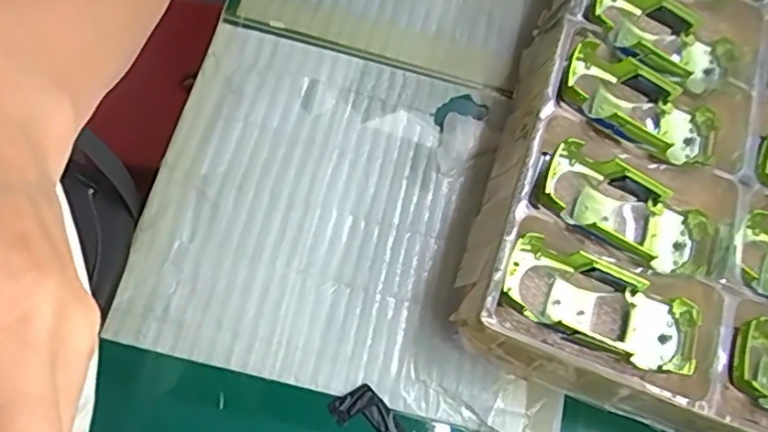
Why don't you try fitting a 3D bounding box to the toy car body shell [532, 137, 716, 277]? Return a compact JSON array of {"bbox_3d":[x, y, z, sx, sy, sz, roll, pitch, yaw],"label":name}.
[{"bbox_3d":[0.165,0.000,0.444,0.133,0.041,0.060,23,69,-14],"label":"toy car body shell"}]

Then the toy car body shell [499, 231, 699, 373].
[{"bbox_3d":[0.143,0.060,0.410,0.129,0.033,0.053,23,70,1],"label":"toy car body shell"}]

